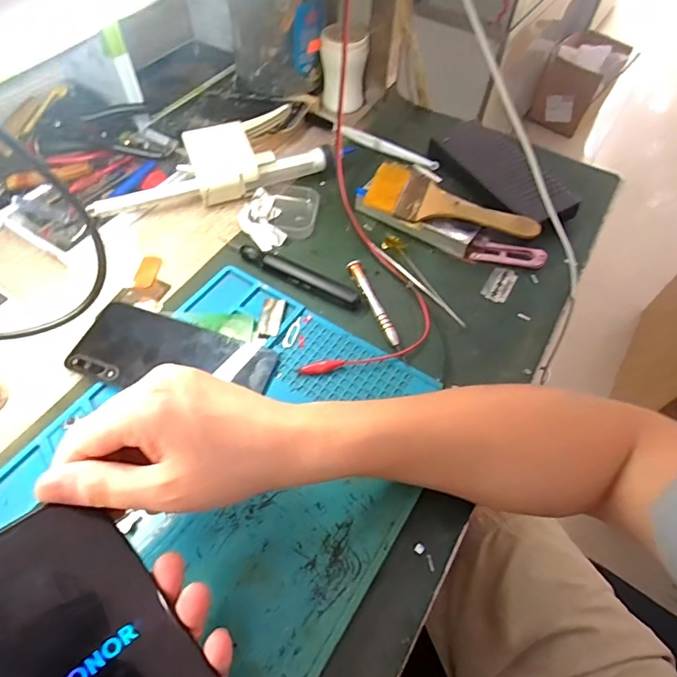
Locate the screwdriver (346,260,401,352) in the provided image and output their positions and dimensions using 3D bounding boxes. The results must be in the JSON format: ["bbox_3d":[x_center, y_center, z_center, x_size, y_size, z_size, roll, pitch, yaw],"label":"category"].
[{"bbox_3d":[0.034,-0.027,0.412,0.011,0.012,0.107,-18,58,-14],"label":"screwdriver"}]

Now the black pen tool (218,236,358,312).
[{"bbox_3d":[-0.046,-0.061,0.430,0.145,0.013,0.018,26,58,14],"label":"black pen tool"}]

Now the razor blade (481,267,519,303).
[{"bbox_3d":[0.152,-0.051,0.442,0.023,0.004,0.043,29,59,16],"label":"razor blade"}]

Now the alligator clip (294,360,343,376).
[{"bbox_3d":[-0.014,0.024,0.379,0.038,0.008,0.009,-13,57,-11],"label":"alligator clip"}]

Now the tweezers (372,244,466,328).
[{"bbox_3d":[0.075,-0.052,0.432,0.020,0.004,0.118,-27,61,-20],"label":"tweezers"}]

